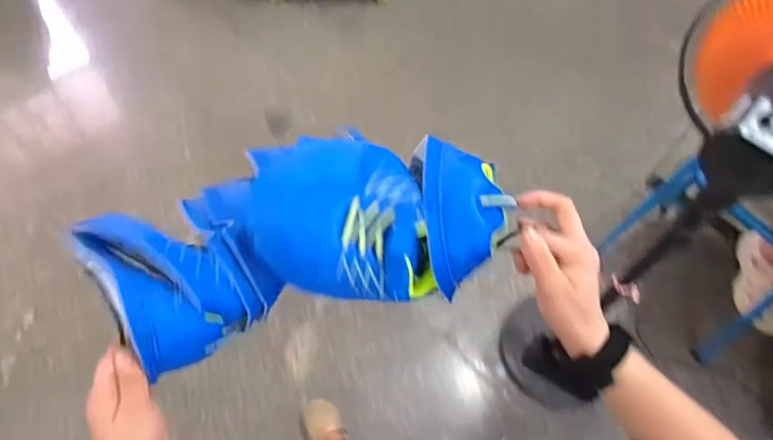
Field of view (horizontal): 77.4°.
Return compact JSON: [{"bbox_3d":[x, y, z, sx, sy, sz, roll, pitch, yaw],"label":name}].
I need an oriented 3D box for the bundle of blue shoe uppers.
[{"bbox_3d":[-0.070,0.010,0.442,0.346,0.094,0.163,-13,58,-4],"label":"bundle of blue shoe uppers"}]

